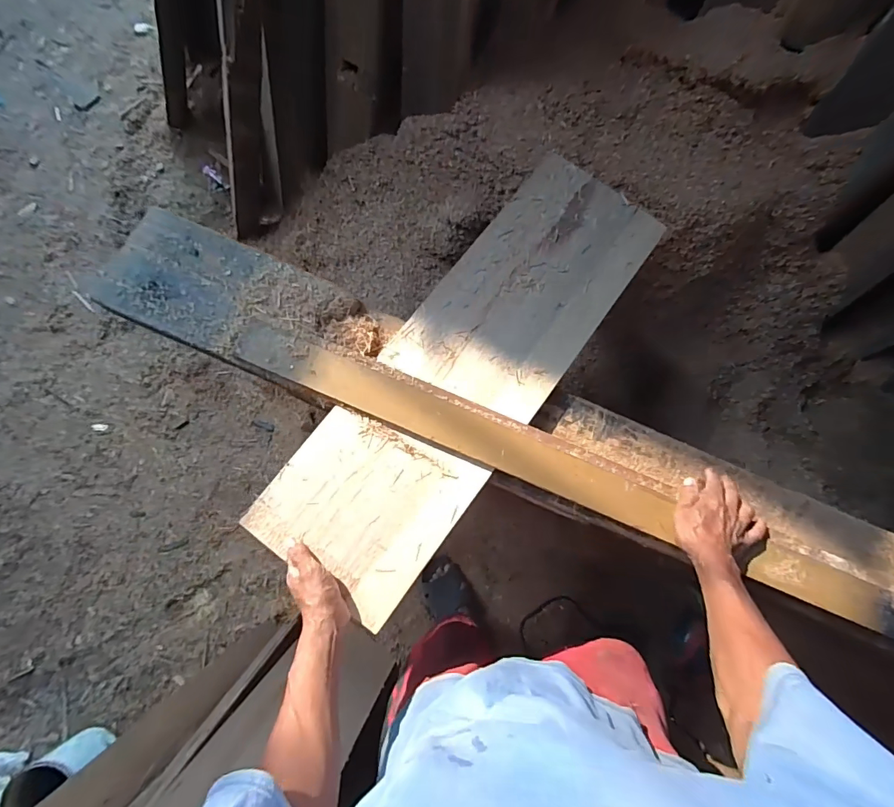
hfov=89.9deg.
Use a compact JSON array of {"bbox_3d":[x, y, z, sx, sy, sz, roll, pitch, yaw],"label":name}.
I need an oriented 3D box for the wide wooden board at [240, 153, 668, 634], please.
[{"bbox_3d":[0.042,-0.064,0.704,0.240,0.016,0.774,36,79,6],"label":"wide wooden board"}]

